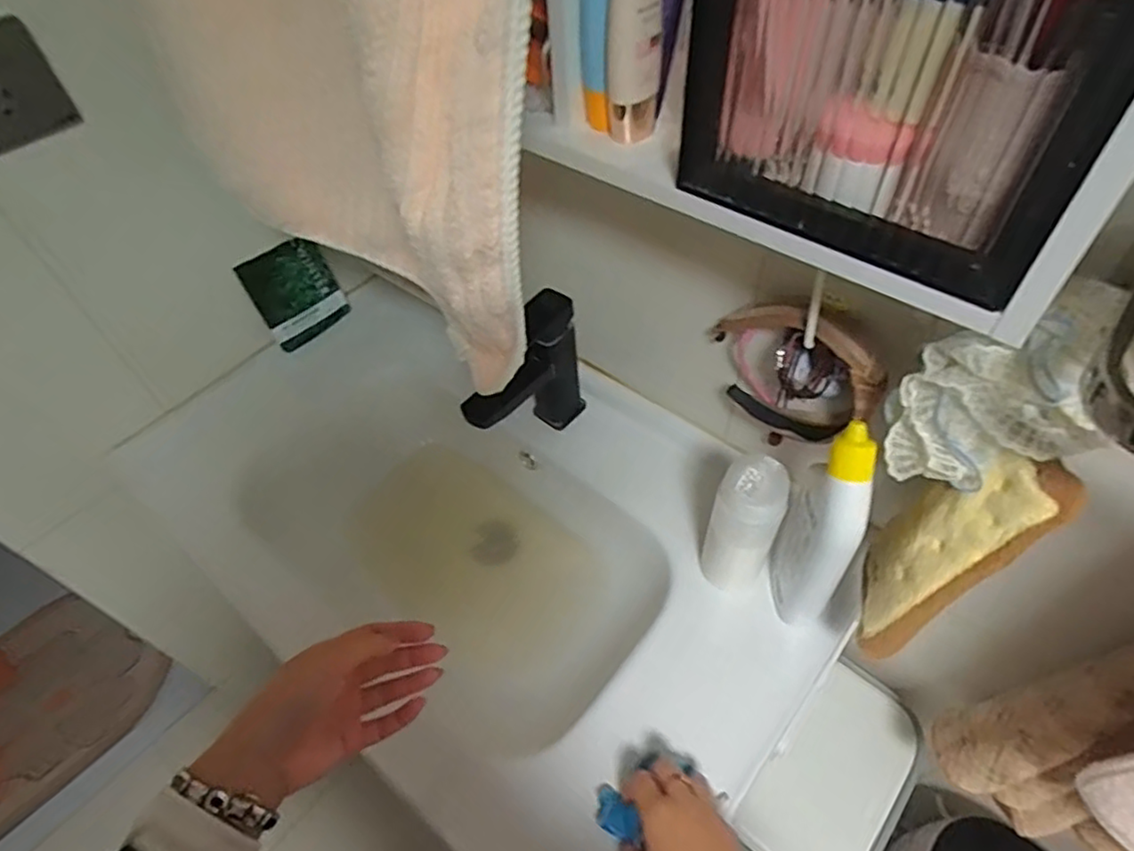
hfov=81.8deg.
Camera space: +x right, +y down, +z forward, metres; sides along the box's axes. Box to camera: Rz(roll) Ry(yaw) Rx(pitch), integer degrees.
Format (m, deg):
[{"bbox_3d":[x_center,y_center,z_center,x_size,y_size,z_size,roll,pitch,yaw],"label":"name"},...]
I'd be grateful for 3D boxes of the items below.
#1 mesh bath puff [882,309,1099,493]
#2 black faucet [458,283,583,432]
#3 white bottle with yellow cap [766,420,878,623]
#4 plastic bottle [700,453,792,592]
[{"bbox_3d":[0.268,-0.008,0.417,0.107,0.122,0.048,35,61,27],"label":"mesh bath puff"},{"bbox_3d":[-0.047,-0.041,0.726,0.045,0.167,0.150,34,61,27],"label":"black faucet"},{"bbox_3d":[0.213,0.093,0.554,0.060,0.223,0.076,22,56,20],"label":"white bottle with yellow cap"},{"bbox_3d":[0.164,0.099,0.607,0.064,0.187,0.049,17,55,17],"label":"plastic bottle"}]

